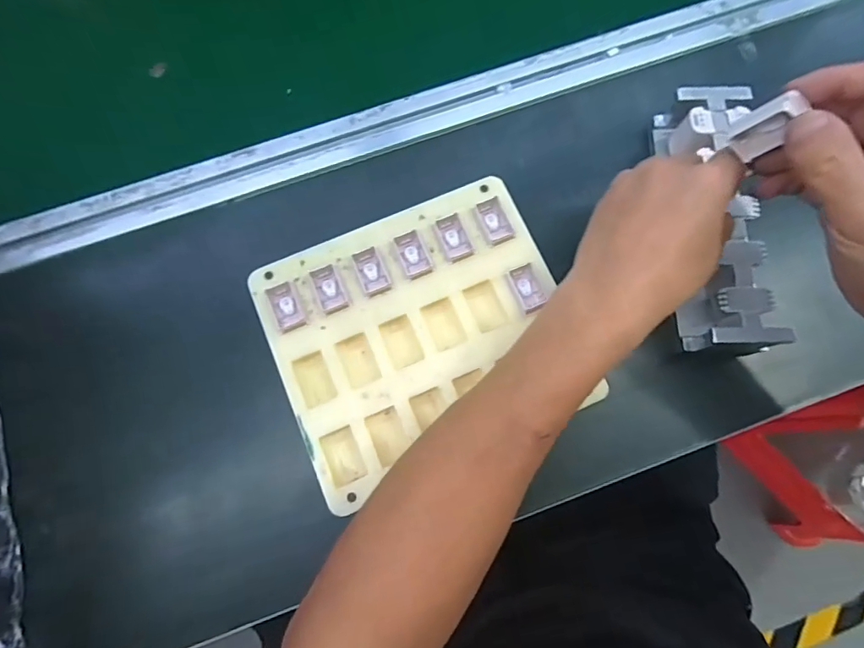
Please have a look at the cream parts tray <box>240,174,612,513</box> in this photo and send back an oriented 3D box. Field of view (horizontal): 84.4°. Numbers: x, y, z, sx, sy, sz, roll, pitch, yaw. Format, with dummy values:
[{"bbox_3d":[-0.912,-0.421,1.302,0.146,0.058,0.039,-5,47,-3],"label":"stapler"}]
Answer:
[{"bbox_3d":[-0.008,0.005,0.341,0.196,0.033,0.169,-24,77,-5],"label":"cream parts tray"}]

